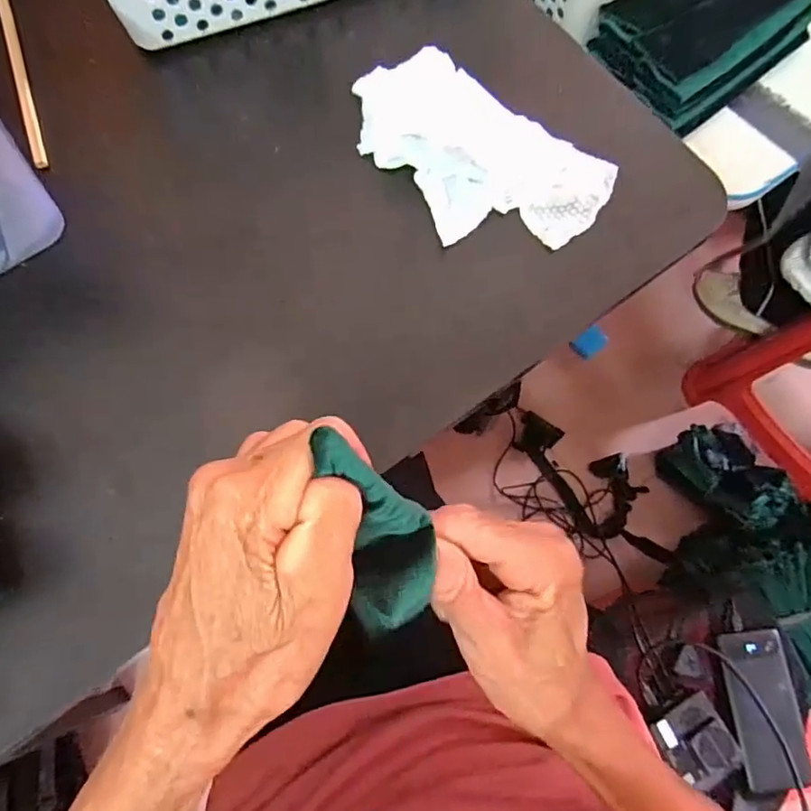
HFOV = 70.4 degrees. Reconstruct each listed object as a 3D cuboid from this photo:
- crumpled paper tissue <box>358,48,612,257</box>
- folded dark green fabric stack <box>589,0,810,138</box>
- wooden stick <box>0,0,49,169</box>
[{"bbox_3d":[0.038,-0.148,0.340,0.154,0.013,0.092,36,77,9],"label":"crumpled paper tissue"},{"bbox_3d":[0.249,-0.312,0.464,0.202,0.052,0.109,-38,78,-10],"label":"folded dark green fabric stack"},{"bbox_3d":[-0.256,-0.244,0.371,0.006,0.006,0.224,-20,76,-6],"label":"wooden stick"}]

